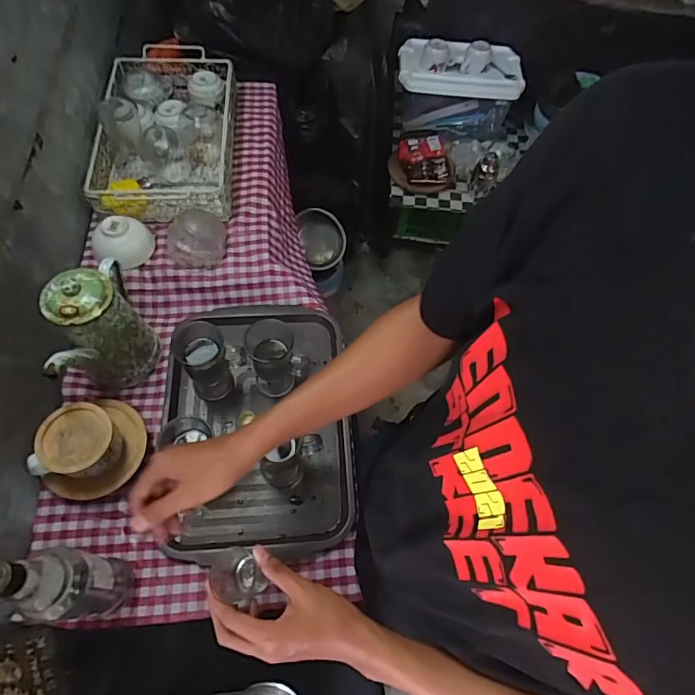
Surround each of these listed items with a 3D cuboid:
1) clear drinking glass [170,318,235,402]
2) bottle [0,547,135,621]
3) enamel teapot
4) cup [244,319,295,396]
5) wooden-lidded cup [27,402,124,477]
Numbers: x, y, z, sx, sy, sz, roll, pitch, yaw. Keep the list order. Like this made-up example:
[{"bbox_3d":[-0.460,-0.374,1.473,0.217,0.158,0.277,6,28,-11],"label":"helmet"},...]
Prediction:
[{"bbox_3d":[-0.230,0.031,0.767,0.069,0.154,0.068,-14,64,-11],"label":"clear drinking glass"},{"bbox_3d":[-0.341,0.270,0.545,0.090,0.284,0.073,8,62,0],"label":"bottle"},{"bbox_3d":[-0.382,-0.025,0.741,0.099,0.215,0.197,-9,63,-9],"label":"enamel teapot"},{"bbox_3d":[-0.125,0.019,0.783,0.073,0.121,0.076,2,62,-3],"label":"cup"},{"bbox_3d":[-0.386,0.140,0.683,0.099,0.073,0.095,2,62,-3],"label":"wooden-lidded cup"}]

